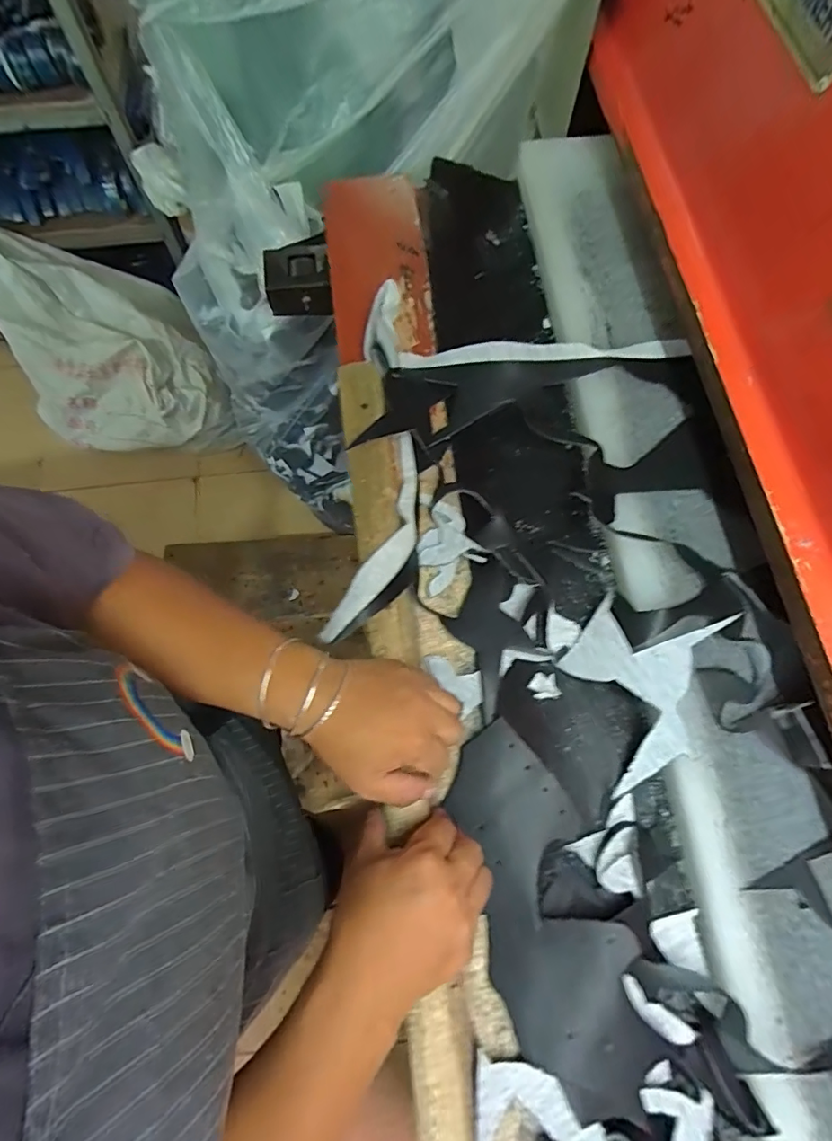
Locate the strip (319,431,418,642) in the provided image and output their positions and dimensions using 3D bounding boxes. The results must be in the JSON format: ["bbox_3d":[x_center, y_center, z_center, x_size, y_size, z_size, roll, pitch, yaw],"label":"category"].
[{"bbox_3d":[-0.024,-0.032,0.462,0.046,0.035,0.214,17,58,3],"label":"strip"}]

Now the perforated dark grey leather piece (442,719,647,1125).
[{"bbox_3d":[0.097,0.253,0.390,0.096,0.024,0.257,-15,73,-7],"label":"perforated dark grey leather piece"}]

